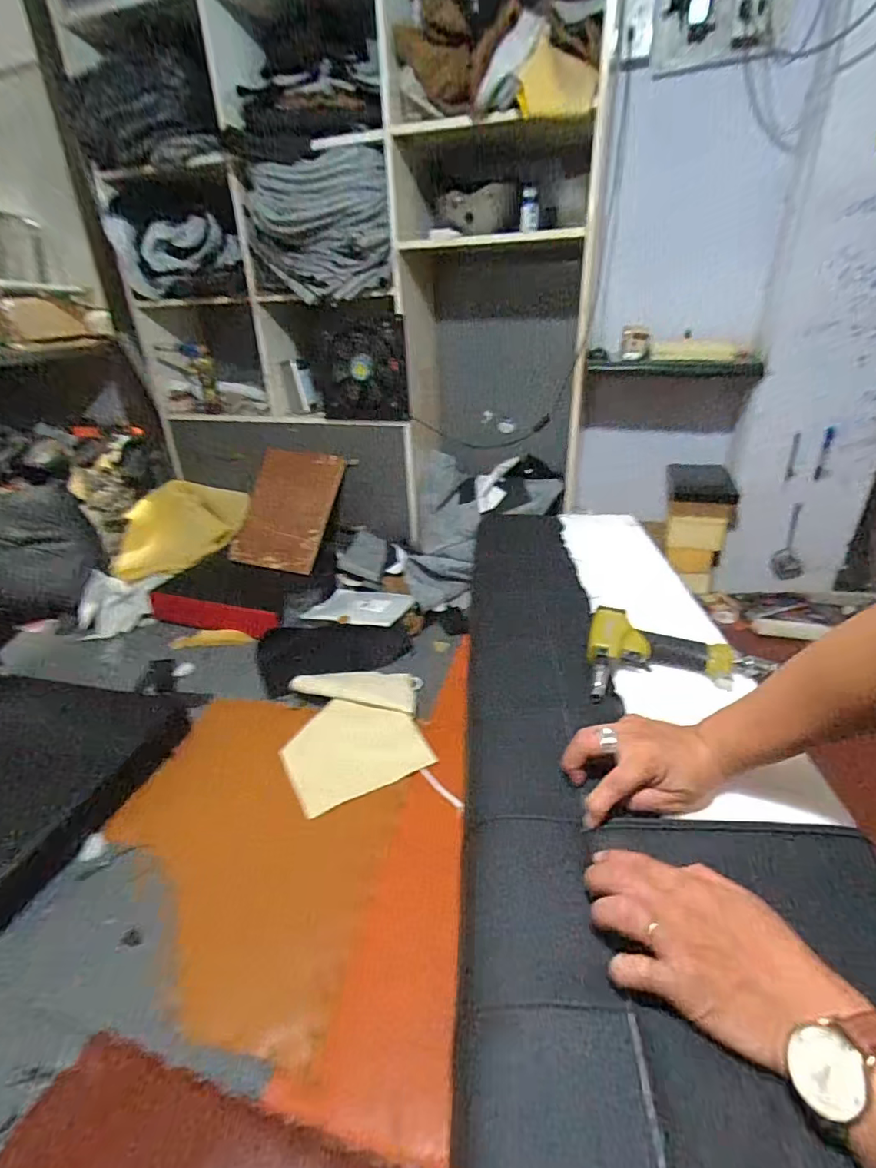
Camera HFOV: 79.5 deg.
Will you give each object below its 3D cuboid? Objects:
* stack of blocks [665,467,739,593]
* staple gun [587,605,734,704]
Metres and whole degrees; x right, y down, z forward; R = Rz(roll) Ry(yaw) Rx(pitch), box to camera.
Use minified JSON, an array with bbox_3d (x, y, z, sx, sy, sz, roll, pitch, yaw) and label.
[{"bbox_3d":[0.798,-0.187,1.666,0.178,0.296,0.301,5,28,13],"label":"stack of blocks"},{"bbox_3d":[0.272,0.094,0.645,0.173,0.039,0.159,8,29,18],"label":"staple gun"}]

